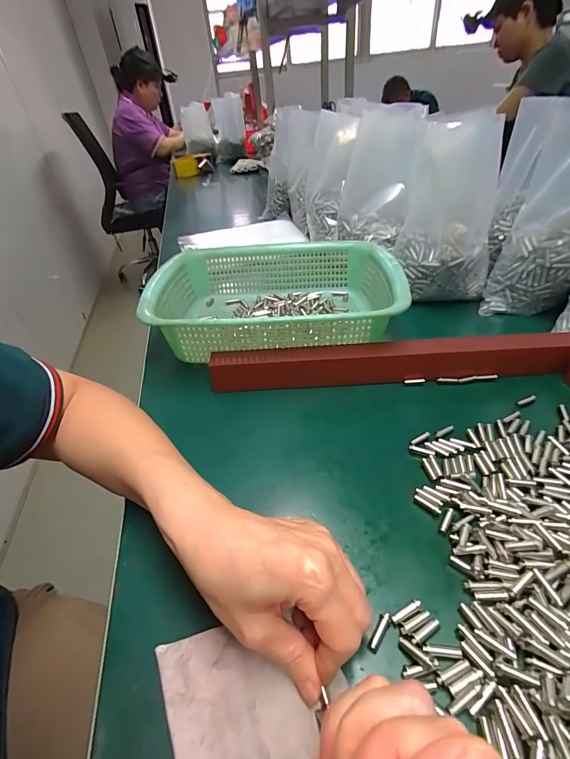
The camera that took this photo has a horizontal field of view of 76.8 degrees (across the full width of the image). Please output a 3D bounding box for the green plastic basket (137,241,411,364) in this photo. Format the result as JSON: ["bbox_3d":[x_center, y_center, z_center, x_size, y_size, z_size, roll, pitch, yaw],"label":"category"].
[{"bbox_3d":[-0.010,-0.104,0.467,0.295,0.080,0.225,-3,41,5],"label":"green plastic basket"}]

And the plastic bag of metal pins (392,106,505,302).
[{"bbox_3d":[0.224,-0.225,0.489,0.123,0.196,0.132,10,43,18],"label":"plastic bag of metal pins"}]

